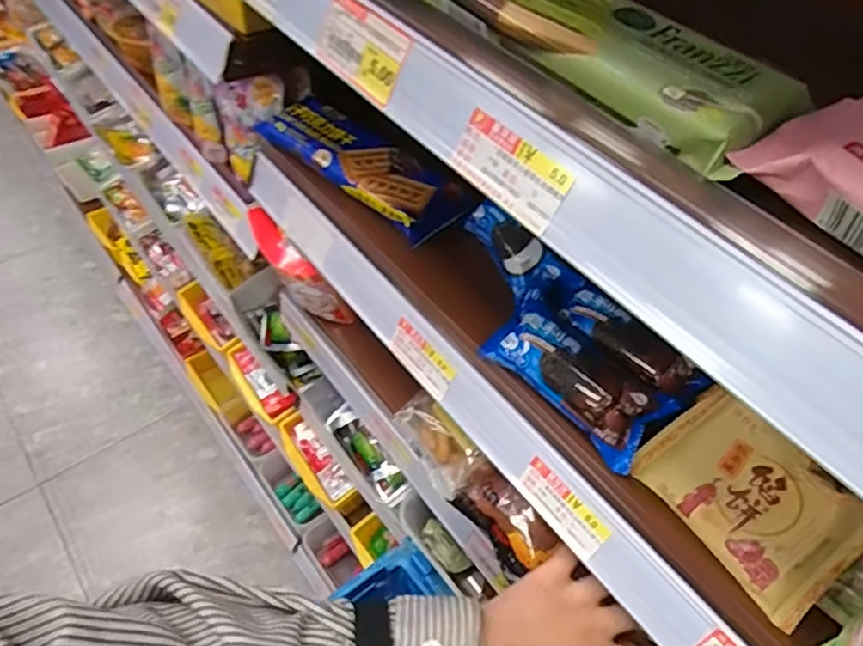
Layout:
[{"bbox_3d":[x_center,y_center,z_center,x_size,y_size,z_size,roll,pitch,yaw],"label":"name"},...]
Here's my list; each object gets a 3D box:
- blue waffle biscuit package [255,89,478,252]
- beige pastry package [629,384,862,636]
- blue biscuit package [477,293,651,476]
[{"bbox_3d":[-0.058,-0.142,0.532,0.196,0.023,0.075,38,57,24],"label":"blue waffle biscuit package"},{"bbox_3d":[0.180,0.098,0.348,0.018,0.075,0.113,13,31,-54],"label":"beige pastry package"},{"bbox_3d":[0.093,0.033,0.397,0.052,0.036,0.118,-29,58,-25],"label":"blue biscuit package"}]

